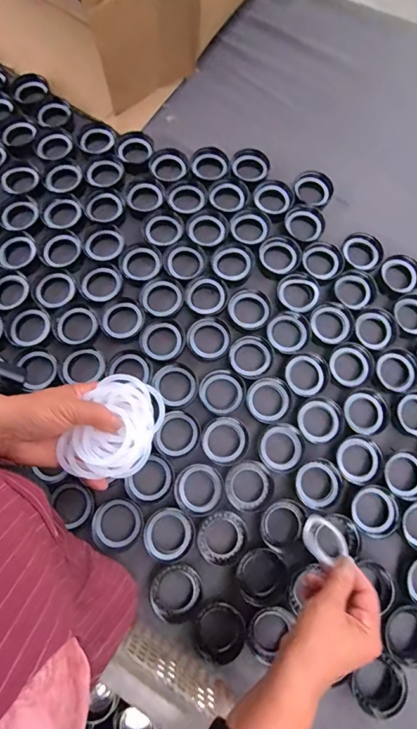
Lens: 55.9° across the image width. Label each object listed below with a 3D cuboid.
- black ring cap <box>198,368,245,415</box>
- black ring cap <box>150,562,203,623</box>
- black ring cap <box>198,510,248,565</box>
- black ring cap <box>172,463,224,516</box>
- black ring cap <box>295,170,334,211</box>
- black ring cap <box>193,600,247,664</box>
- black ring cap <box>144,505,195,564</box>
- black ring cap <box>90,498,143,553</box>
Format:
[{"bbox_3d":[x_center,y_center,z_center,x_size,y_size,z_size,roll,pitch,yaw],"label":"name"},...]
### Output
[{"bbox_3d":[0.021,0.040,0.581,0.064,0.023,0.063,0,75,-2],"label":"black ring cap"},{"bbox_3d":[-0.043,0.297,0.515,0.068,0.010,0.067,0,75,-2],"label":"black ring cap"},{"bbox_3d":[0.020,0.235,0.531,0.069,0.016,0.066,0,75,-2],"label":"black ring cap"},{"bbox_3d":[-0.013,0.171,0.542,0.067,0.014,0.065,-38,79,-11],"label":"black ring cap"},{"bbox_3d":[0.178,-0.294,0.668,0.066,0.027,0.063,0,75,-2],"label":"black ring cap"},{"bbox_3d":[0.015,0.343,0.506,0.065,0.011,0.068,0,75,-2],"label":"black ring cap"},{"bbox_3d":[-0.053,0.227,0.526,0.068,0.012,0.066,0,75,-2],"label":"black ring cap"},{"bbox_3d":[-0.122,0.213,0.527,0.067,0.016,0.063,-36,79,-11],"label":"black ring cap"}]

